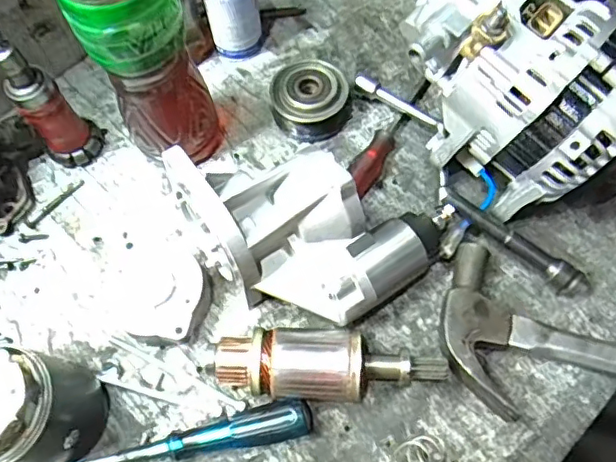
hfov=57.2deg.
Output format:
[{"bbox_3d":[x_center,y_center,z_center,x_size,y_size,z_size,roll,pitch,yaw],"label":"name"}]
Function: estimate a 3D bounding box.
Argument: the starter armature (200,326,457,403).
[{"bbox_3d":[0.014,0.103,0.425,0.176,0.052,0.051,-1,64,1],"label":"starter armature"}]

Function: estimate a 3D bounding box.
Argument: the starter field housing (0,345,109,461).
[{"bbox_3d":[-0.199,0.124,0.390,0.085,0.115,0.078,-5,64,0],"label":"starter field housing"}]

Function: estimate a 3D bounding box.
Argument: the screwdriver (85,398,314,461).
[{"bbox_3d":[-0.092,0.155,0.419,0.190,0.026,0.029,-10,64,-3],"label":"screwdriver"}]

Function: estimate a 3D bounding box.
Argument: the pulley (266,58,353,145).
[{"bbox_3d":[0.002,-0.123,0.534,0.067,0.043,0.063,-1,64,2],"label":"pulley"}]

